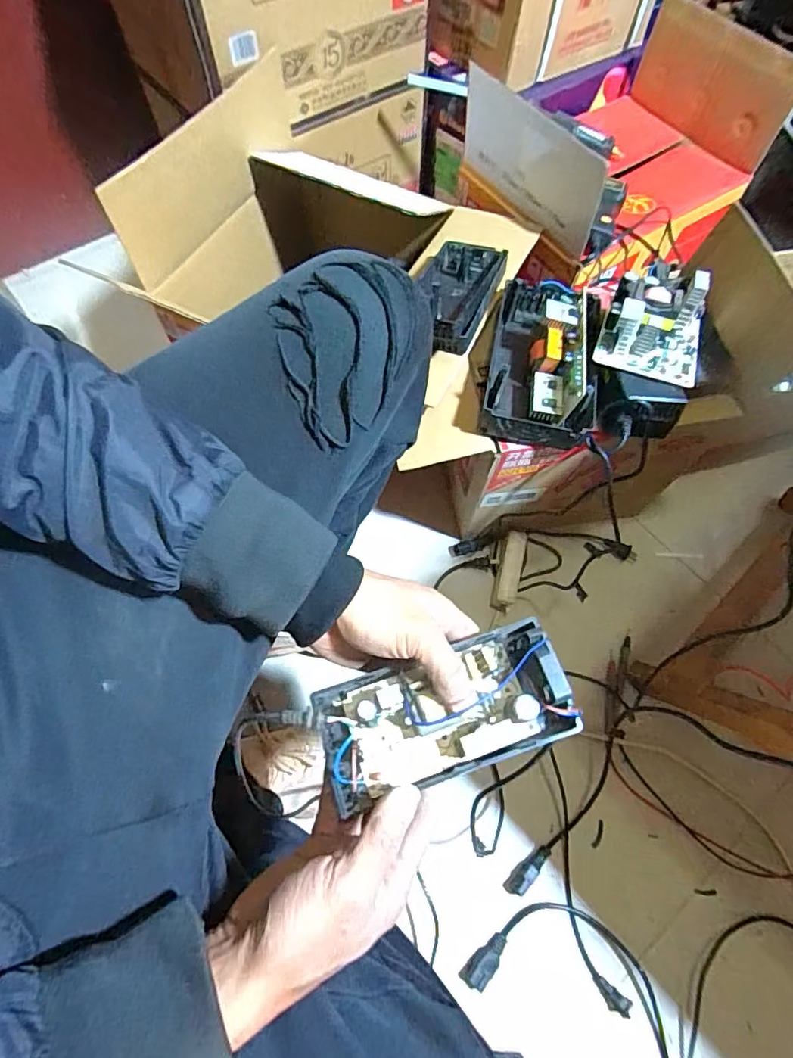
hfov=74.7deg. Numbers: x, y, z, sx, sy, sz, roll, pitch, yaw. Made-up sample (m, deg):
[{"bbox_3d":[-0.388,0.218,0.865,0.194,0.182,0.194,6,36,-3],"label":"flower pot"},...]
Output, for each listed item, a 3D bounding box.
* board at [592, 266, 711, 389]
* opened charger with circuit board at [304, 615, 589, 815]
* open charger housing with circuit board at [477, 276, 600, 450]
[{"bbox_3d":[0.302,-0.242,0.598,0.108,0.040,0.153,21,66,8],"label":"board"},{"bbox_3d":[0.032,0.124,0.354,0.162,0.043,0.082,-17,64,-2],"label":"opened charger with circuit board"},{"bbox_3d":[0.175,-0.210,0.624,0.124,0.075,0.226,11,65,4],"label":"open charger housing with circuit board"}]

